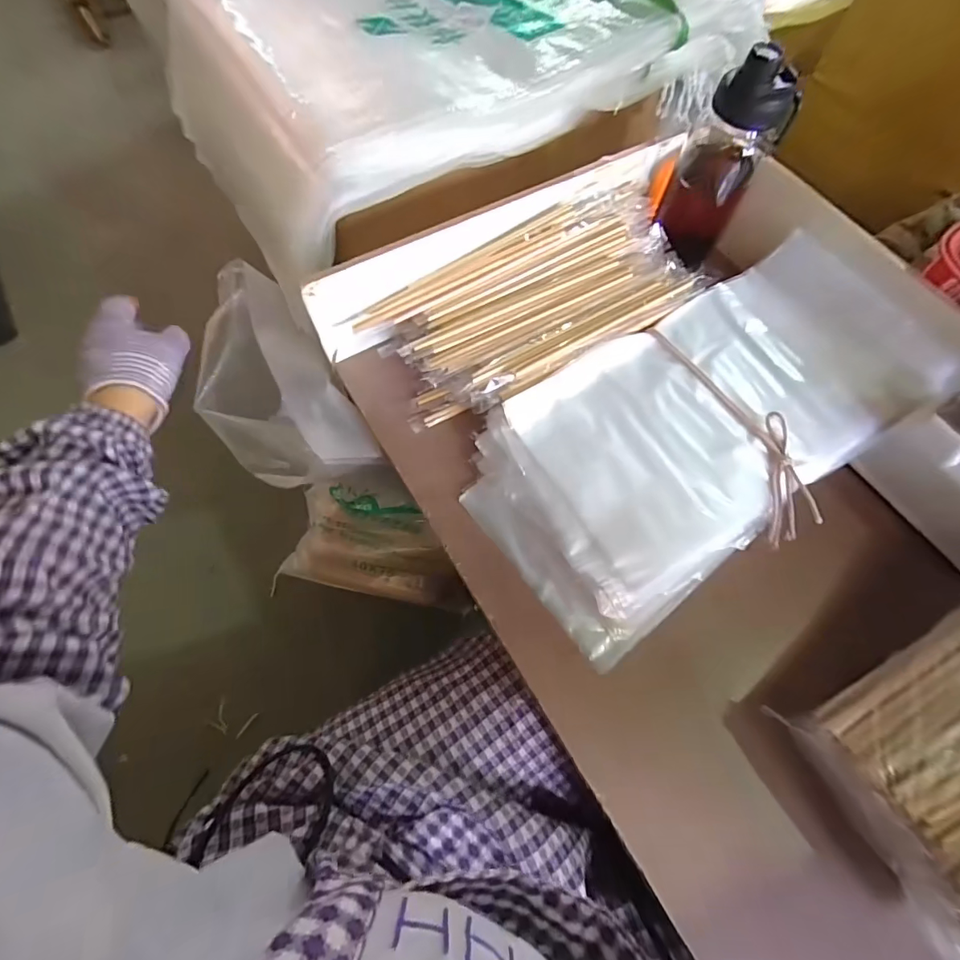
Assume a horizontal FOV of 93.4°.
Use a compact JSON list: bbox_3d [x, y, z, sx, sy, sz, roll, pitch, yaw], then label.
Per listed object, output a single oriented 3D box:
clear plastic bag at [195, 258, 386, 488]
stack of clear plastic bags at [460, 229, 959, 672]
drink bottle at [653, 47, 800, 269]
[{"bbox_3d":[-0.241,-0.108,0.507,0.137,0.072,0.307,-29,69,-16],"label":"clear plastic bag"},{"bbox_3d":[0.213,-0.053,0.425,0.453,0.048,0.236,-32,76,-7],"label":"stack of clear plastic bags"},{"bbox_3d":[0.254,-0.337,0.488,0.087,0.192,0.086,31,66,11],"label":"drink bottle"}]

